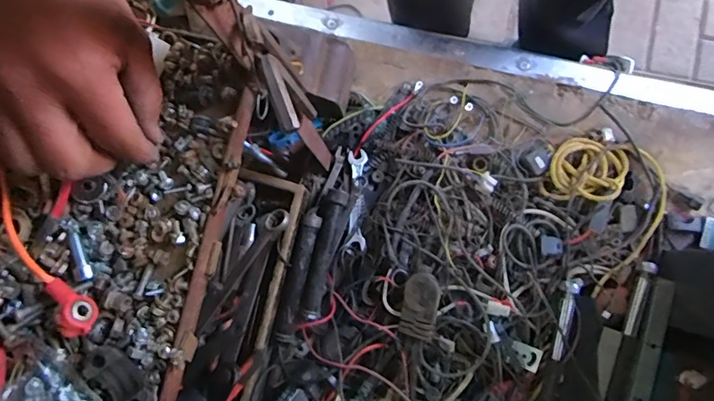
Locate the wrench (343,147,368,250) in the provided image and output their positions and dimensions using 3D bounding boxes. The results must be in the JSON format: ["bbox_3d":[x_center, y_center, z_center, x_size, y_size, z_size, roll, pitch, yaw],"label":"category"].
[{"bbox_3d":[-0.001,-0.003,0.696,0.027,0.008,0.141,2,78,2],"label":"wrench"}]

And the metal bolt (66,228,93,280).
[{"bbox_3d":[-0.163,0.031,0.286,0.006,0.005,0.031,-25,84,0],"label":"metal bolt"}]

